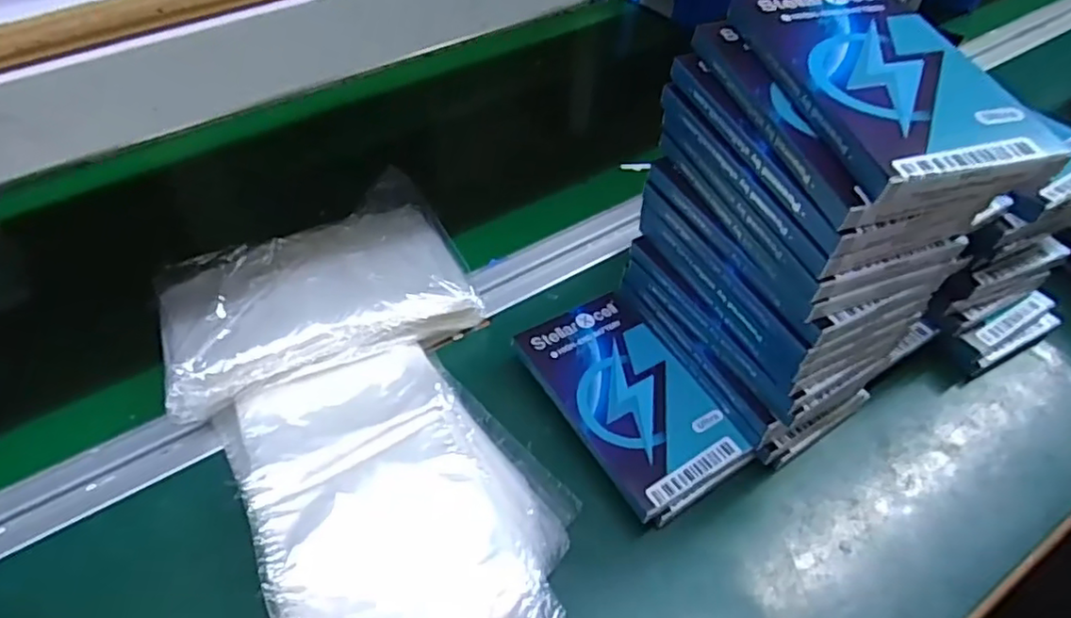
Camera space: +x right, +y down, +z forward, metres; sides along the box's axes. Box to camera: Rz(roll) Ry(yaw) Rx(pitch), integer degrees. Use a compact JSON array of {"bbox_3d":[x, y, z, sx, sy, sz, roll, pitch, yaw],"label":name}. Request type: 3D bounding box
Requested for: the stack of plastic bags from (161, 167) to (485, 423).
[{"bbox_3d":[-0.140,-0.022,0.415,0.183,0.028,0.142,-20,52,-15],"label":"stack of plastic bags"}]

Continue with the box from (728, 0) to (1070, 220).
[{"bbox_3d":[0.148,-0.100,0.276,0.084,0.019,0.137,-10,54,-8],"label":"box"}]

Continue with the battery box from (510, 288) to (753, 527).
[{"bbox_3d":[0.054,0.050,0.374,0.075,0.012,0.132,-25,53,-19],"label":"battery box"}]

